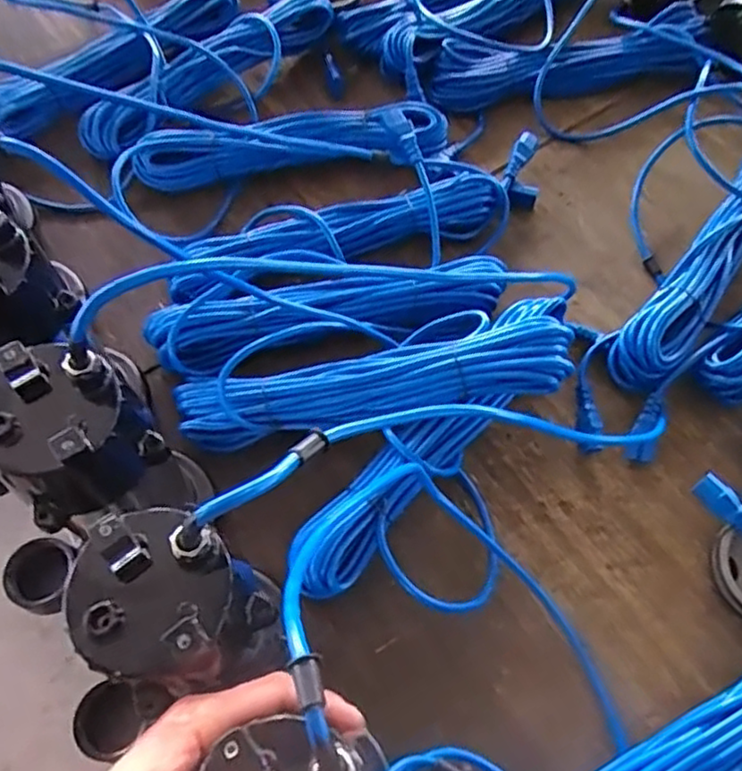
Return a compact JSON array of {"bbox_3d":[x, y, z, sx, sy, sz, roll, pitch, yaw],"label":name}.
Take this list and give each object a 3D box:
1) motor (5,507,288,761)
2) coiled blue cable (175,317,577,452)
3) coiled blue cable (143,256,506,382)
[{"bbox_3d":[-0.109,0.119,0.355,0.108,0.084,0.097,-22,65,-11],"label":"motor"},{"bbox_3d":[0.003,-0.009,0.586,0.339,0.065,0.080,-10,63,10],"label":"coiled blue cable"},{"bbox_3d":[-0.036,-0.069,0.640,0.343,0.053,0.089,-10,64,-5],"label":"coiled blue cable"}]

